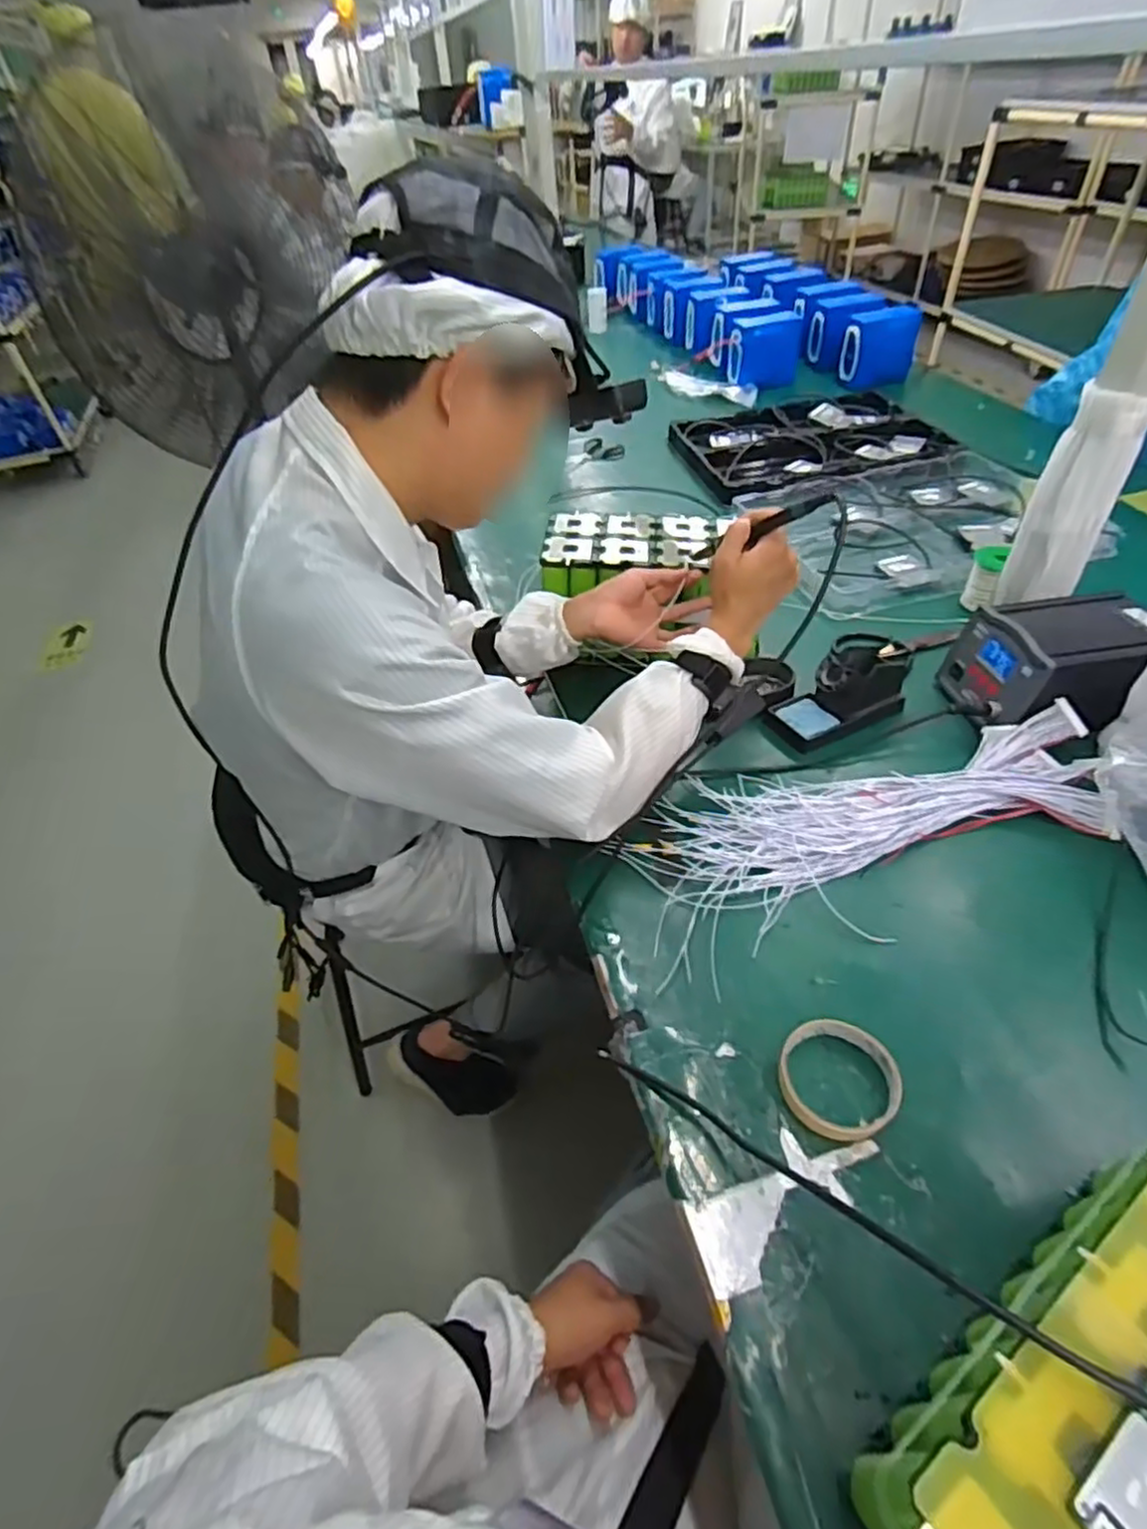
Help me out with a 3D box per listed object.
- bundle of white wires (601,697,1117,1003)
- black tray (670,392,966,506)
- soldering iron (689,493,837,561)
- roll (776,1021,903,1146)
[{"bbox_3d":[0.288,0.051,0.697,0.489,0.040,0.192,-16,46,-10],"label":"bundle of white wires"},{"bbox_3d":[0.457,-0.639,1.392,0.476,0.035,0.406,-13,45,-7],"label":"black tray"},{"bbox_3d":[0.176,-0.231,0.704,0.025,0.018,0.252,-18,10,-12],"label":"soldering iron"},{"bbox_3d":[0.197,0.235,0.526,0.085,0.016,0.081,-3,45,3],"label":"roll"}]

